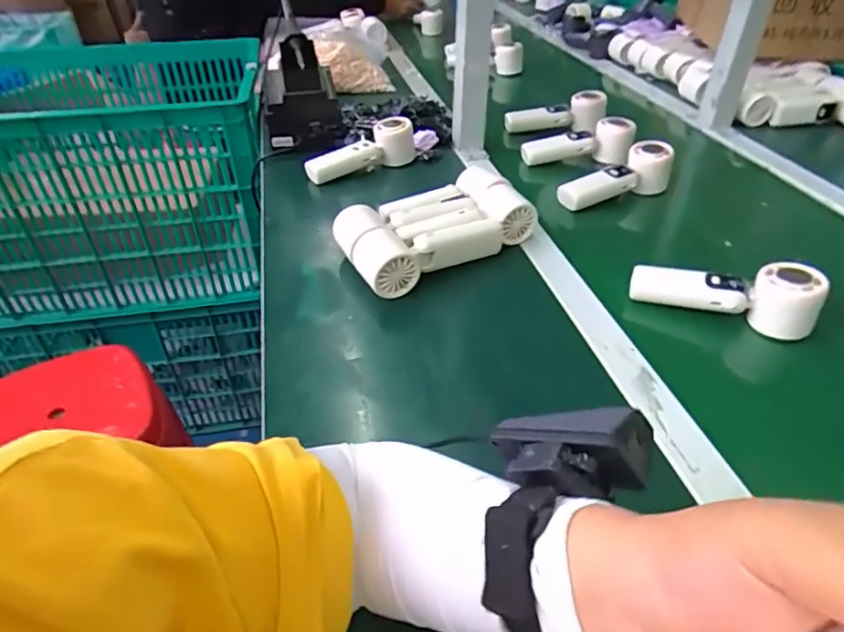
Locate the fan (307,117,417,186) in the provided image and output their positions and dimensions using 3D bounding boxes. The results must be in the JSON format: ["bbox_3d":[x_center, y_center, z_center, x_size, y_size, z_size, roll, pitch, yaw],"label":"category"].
[{"bbox_3d":[-0.090,-0.238,0.826,0.170,0.066,0.053,-23,43,-7],"label":"fan"}]

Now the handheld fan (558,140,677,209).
[{"bbox_3d":[0.261,-0.182,0.753,0.166,0.058,0.050,-22,42,-4],"label":"handheld fan"}]

